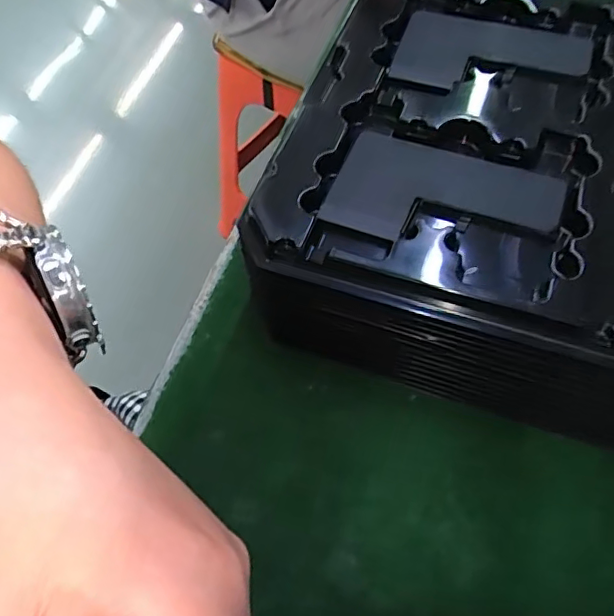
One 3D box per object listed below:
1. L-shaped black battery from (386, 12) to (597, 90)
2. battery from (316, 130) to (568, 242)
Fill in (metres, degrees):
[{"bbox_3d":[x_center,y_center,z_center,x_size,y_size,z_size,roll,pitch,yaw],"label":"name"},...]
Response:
[{"bbox_3d":[0.095,-0.128,0.296,0.096,0.009,0.066,11,59,10],"label":"L-shaped black battery"},{"bbox_3d":[0.059,-0.047,0.249,0.093,0.005,0.056,18,60,14],"label":"battery"}]

